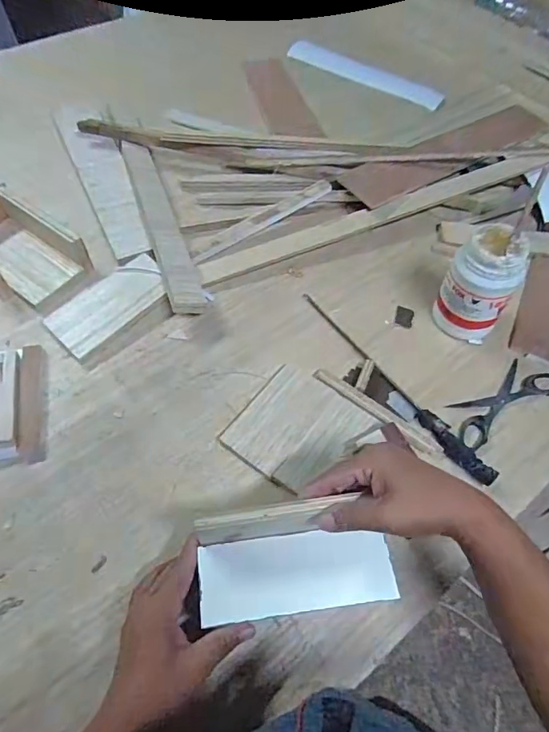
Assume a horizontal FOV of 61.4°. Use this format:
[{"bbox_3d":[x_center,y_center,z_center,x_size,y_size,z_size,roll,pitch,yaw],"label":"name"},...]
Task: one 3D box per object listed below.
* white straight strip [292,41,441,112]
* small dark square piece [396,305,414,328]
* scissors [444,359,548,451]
[{"bbox_3d":[0.181,-0.590,0.937,0.332,0.021,0.044,29,62,14],"label":"white straight strip"},{"bbox_3d":[0.173,-0.065,0.614,0.022,0.004,0.032,17,59,7],"label":"small dark square piece"},{"bbox_3d":[0.272,0.042,0.555,0.168,0.009,0.057,-28,64,-19],"label":"scissors"}]

